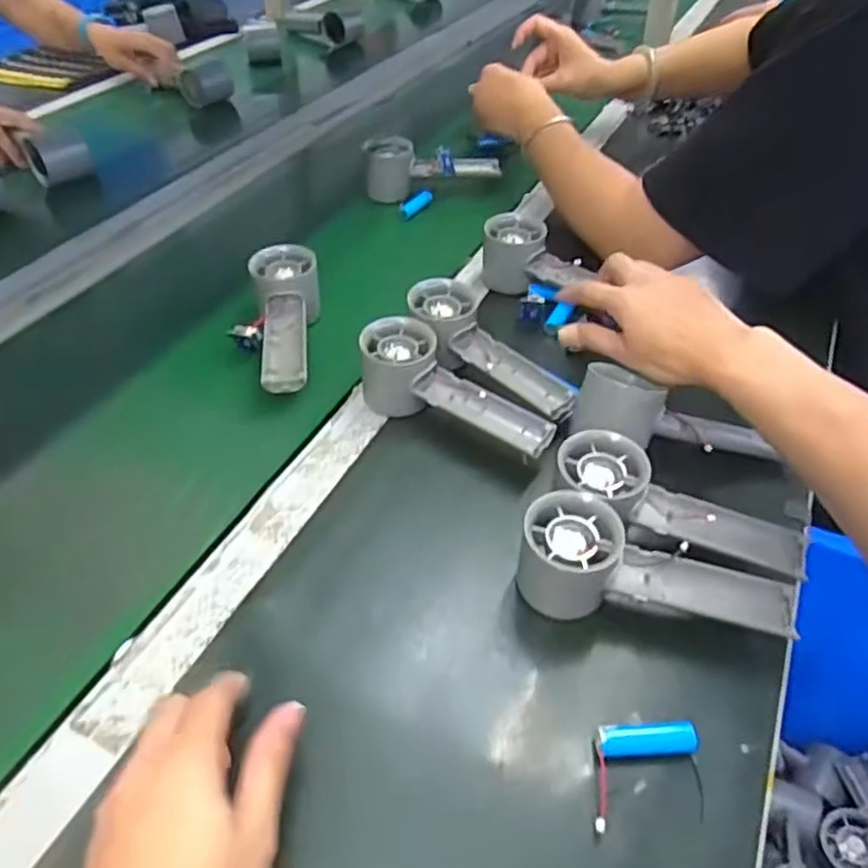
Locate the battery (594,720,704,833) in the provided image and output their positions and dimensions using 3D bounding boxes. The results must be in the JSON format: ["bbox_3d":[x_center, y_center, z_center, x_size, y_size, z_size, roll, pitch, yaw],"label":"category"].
[{"bbox_3d":[0.110,0.176,0.357,0.061,0.016,0.047,-4,46,-1],"label":"battery"}]

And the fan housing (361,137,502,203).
[{"bbox_3d":[0.000,-0.302,0.791,0.151,0.059,0.046,-3,46,-1],"label":"fan housing"}]

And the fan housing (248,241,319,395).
[{"bbox_3d":[-0.121,-0.092,0.574,0.053,0.058,0.141,-8,46,-6],"label":"fan housing"}]

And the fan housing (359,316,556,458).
[{"bbox_3d":[0.015,-0.030,0.515,0.153,0.063,0.056,21,50,21],"label":"fan housing"}]

